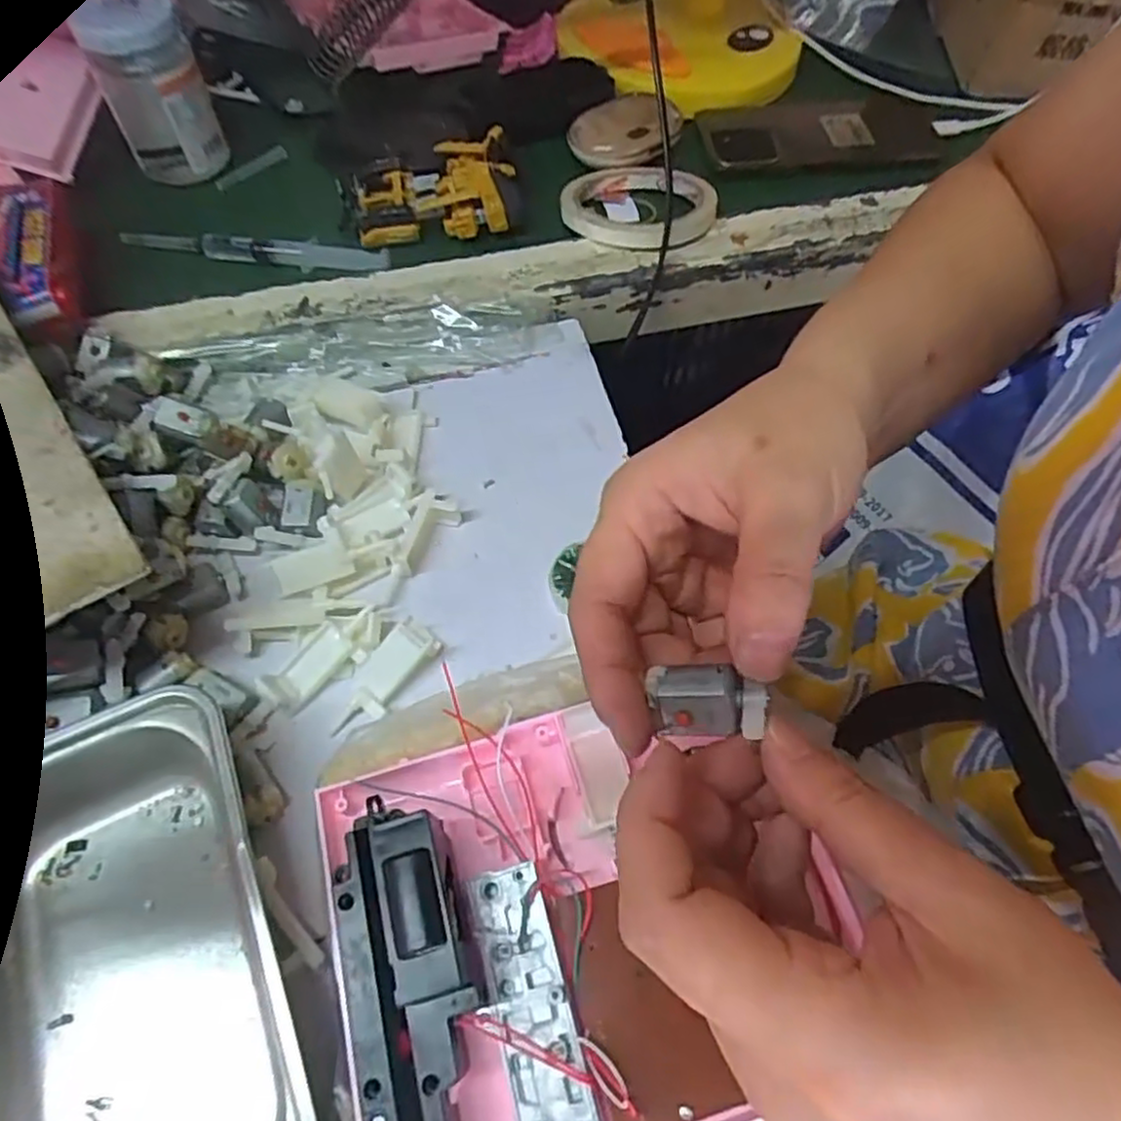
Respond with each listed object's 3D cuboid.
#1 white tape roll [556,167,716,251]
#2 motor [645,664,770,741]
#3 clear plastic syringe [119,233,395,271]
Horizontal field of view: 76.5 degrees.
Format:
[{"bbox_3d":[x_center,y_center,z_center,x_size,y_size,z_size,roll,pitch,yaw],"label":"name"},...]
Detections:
[{"bbox_3d":[0.050,-0.233,0.455,0.095,0.019,0.091,0,59,0],"label":"white tape roll"},{"bbox_3d":[0.042,0.038,0.199,0.030,0.016,0.016,-7,99,13],"label":"motor"},{"bbox_3d":[-0.191,-0.194,0.445,0.170,0.016,0.017,9,59,1],"label":"clear plastic syringe"}]

